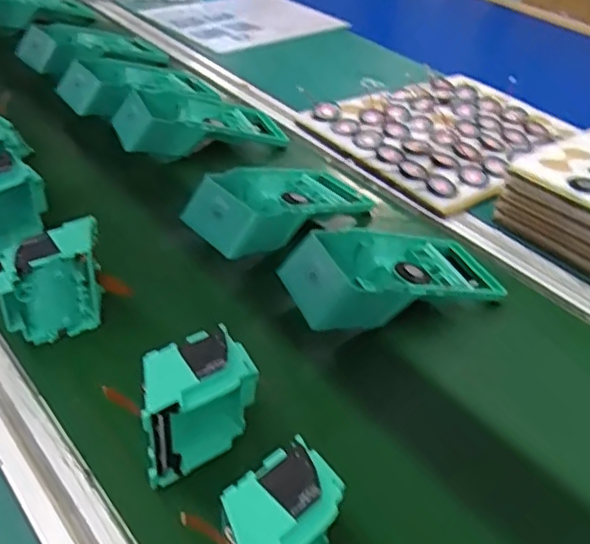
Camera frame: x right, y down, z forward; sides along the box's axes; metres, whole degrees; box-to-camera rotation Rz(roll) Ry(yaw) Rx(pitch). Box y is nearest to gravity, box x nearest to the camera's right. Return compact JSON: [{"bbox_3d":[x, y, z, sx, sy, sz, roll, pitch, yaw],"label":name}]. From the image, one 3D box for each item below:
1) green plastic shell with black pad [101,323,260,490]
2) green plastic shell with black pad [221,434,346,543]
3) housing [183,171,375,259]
[{"bbox_3d":[-0.067,0.086,0.381,0.088,0.089,0.045,-23,48,-31],"label":"green plastic shell with black pad"},{"bbox_3d":[-0.011,0.137,0.315,0.081,0.071,0.042,-29,52,-35],"label":"green plastic shell with black pad"},{"bbox_3d":[-0.011,-0.073,0.587,0.188,0.044,0.091,-24,49,-32],"label":"housing"}]

